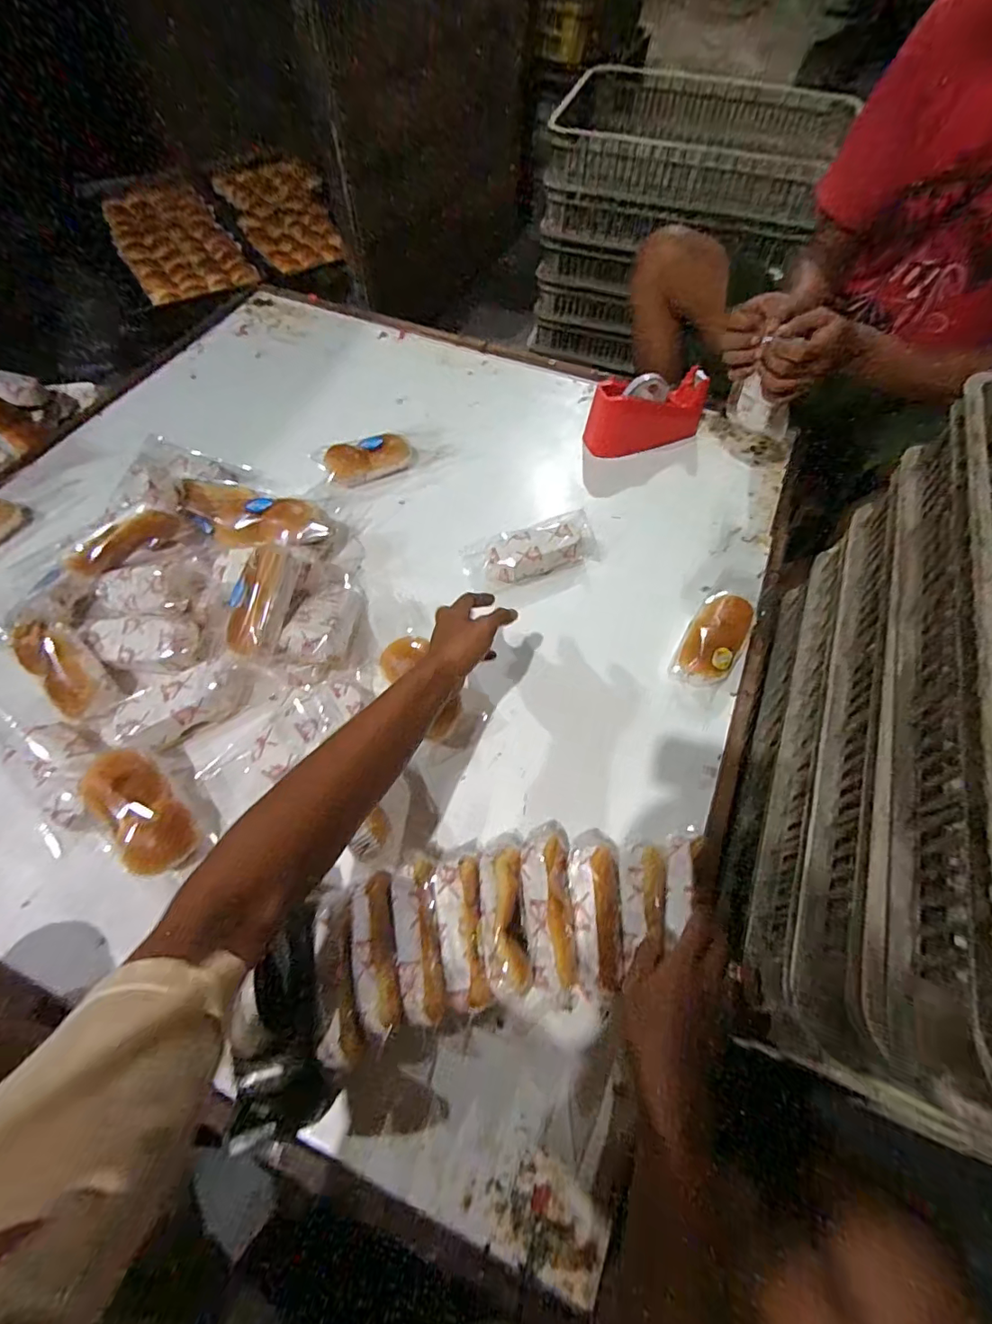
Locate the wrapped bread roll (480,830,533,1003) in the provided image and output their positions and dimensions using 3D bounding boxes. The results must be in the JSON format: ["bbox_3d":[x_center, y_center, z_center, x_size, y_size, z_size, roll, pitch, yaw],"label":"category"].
[{"bbox_3d":[0.008,0.252,0.521,0.047,0.058,0.152,-2,62,-2],"label":"wrapped bread roll"}]

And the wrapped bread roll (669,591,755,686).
[{"bbox_3d":[0.294,-0.027,0.679,0.077,0.052,0.146,32,66,15],"label":"wrapped bread roll"}]

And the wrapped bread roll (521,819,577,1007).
[{"bbox_3d":[0.055,0.253,0.523,0.055,0.061,0.169,-1,62,-2],"label":"wrapped bread roll"}]

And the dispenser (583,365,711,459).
[{"bbox_3d":[0.264,-0.429,0.879,0.210,0.099,0.096,-18,64,-10],"label":"dispenser"}]

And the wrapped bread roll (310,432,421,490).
[{"bbox_3d":[-0.216,-0.338,0.839,0.169,0.052,0.076,-13,63,-8],"label":"wrapped bread roll"}]

